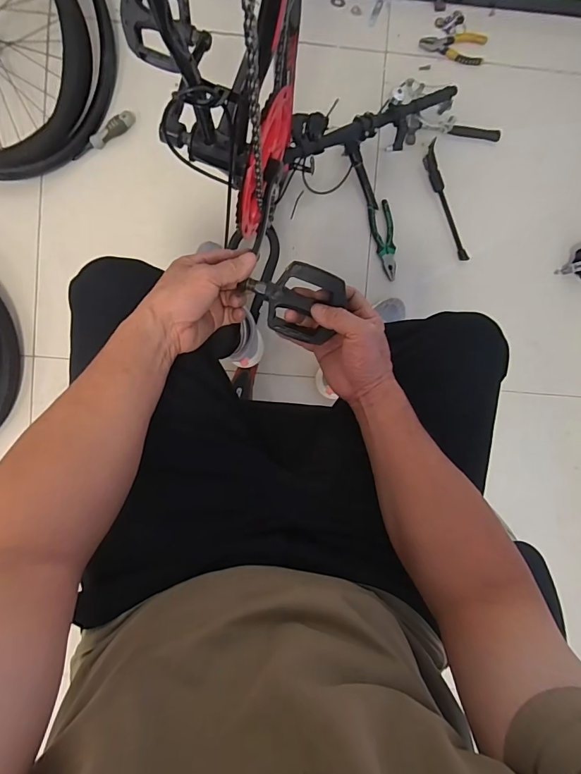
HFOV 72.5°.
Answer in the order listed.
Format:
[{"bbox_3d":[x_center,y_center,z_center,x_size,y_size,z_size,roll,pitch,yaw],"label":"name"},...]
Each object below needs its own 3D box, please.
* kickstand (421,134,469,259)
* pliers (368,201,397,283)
[{"bbox_3d":[0.373,-0.443,0.956,0.035,0.030,0.282,-20,93,-1],"label":"kickstand"},{"bbox_3d":[0.226,-0.355,0.964,0.053,0.015,0.184,-10,93,-2],"label":"pliers"}]

